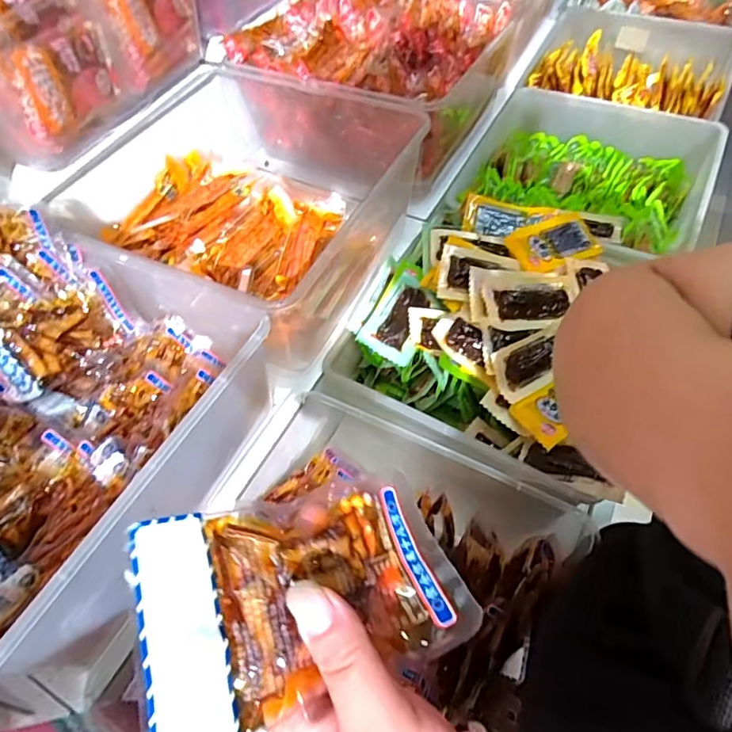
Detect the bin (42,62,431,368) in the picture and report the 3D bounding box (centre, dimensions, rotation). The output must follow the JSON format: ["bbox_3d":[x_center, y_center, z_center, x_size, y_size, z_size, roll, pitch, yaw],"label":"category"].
[{"bbox_3d":[-0.119,-0.185,0.581,0.313,0.145,0.341,24,60,17],"label":"bin"}]

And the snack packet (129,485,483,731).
[{"bbox_3d":[-0.017,0.086,0.194,0.124,0.021,0.075,1,66,-40],"label":"snack packet"}]

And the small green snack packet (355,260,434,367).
[{"bbox_3d":[0.039,-0.065,0.550,0.060,0.017,0.129,17,59,13],"label":"small green snack packet"}]

